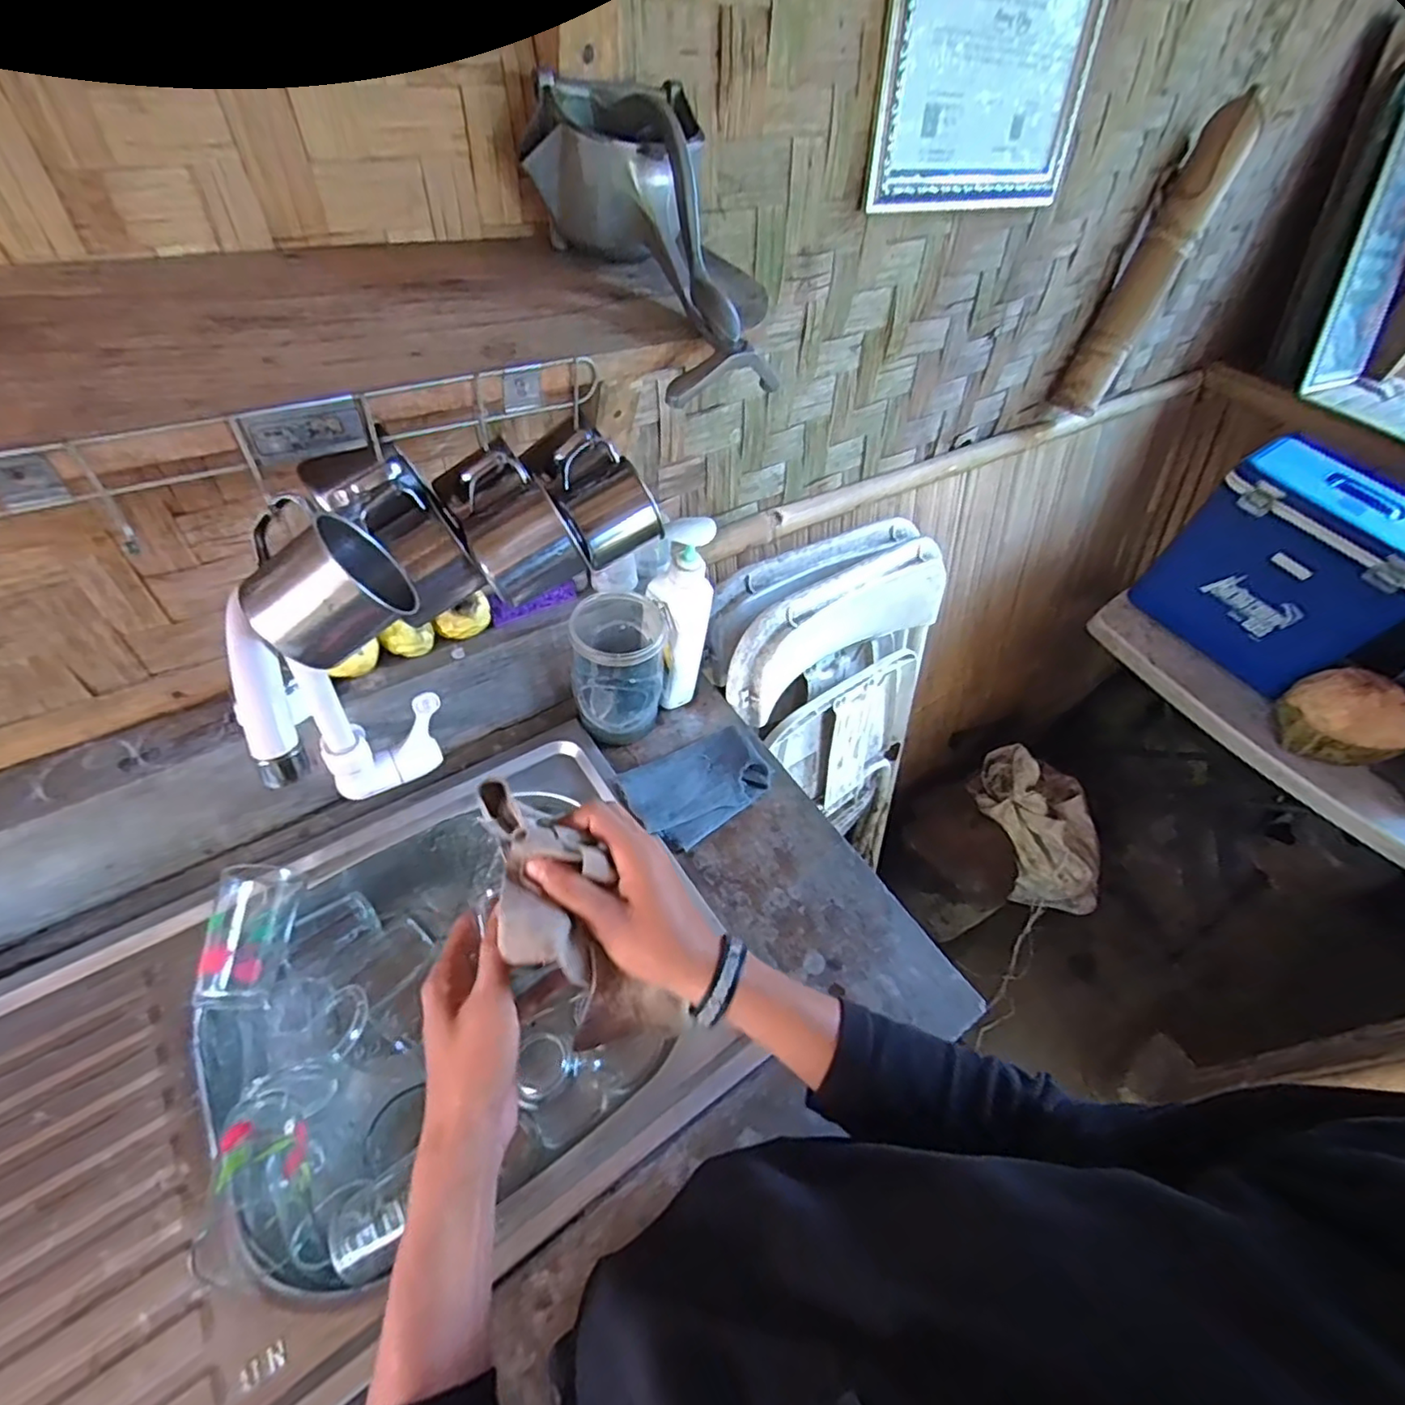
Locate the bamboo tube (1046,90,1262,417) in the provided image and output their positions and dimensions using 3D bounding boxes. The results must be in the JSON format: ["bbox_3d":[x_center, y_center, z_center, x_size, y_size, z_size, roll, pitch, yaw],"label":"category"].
[{"bbox_3d":[0.703,-0.674,1.002,0.071,0.408,0.077,35,31,21],"label":"bamboo tube"}]

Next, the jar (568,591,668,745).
[{"bbox_3d":[-0.092,-0.041,0.705,0.097,0.143,0.107,1,50,-5],"label":"jar"}]

